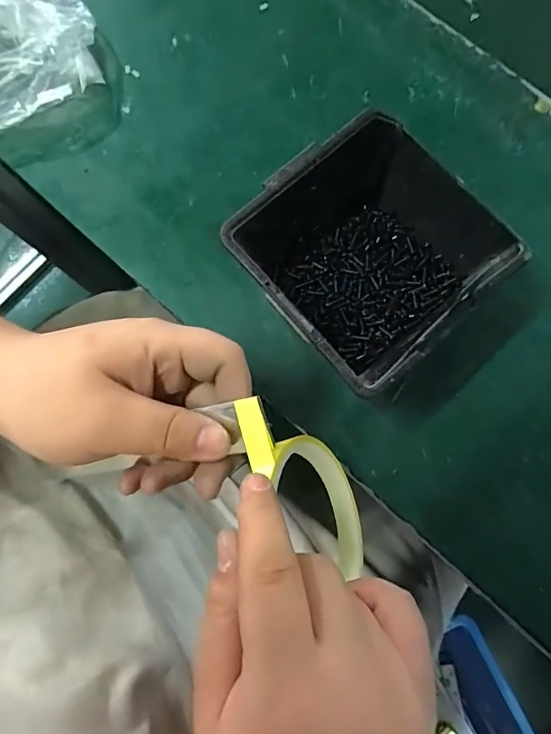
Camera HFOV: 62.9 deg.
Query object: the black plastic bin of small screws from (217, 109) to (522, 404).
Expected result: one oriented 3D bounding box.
[{"bbox_3d":[0.055,-0.064,0.261,0.132,0.066,0.114,-42,82,-6],"label":"black plastic bin of small screws"}]

